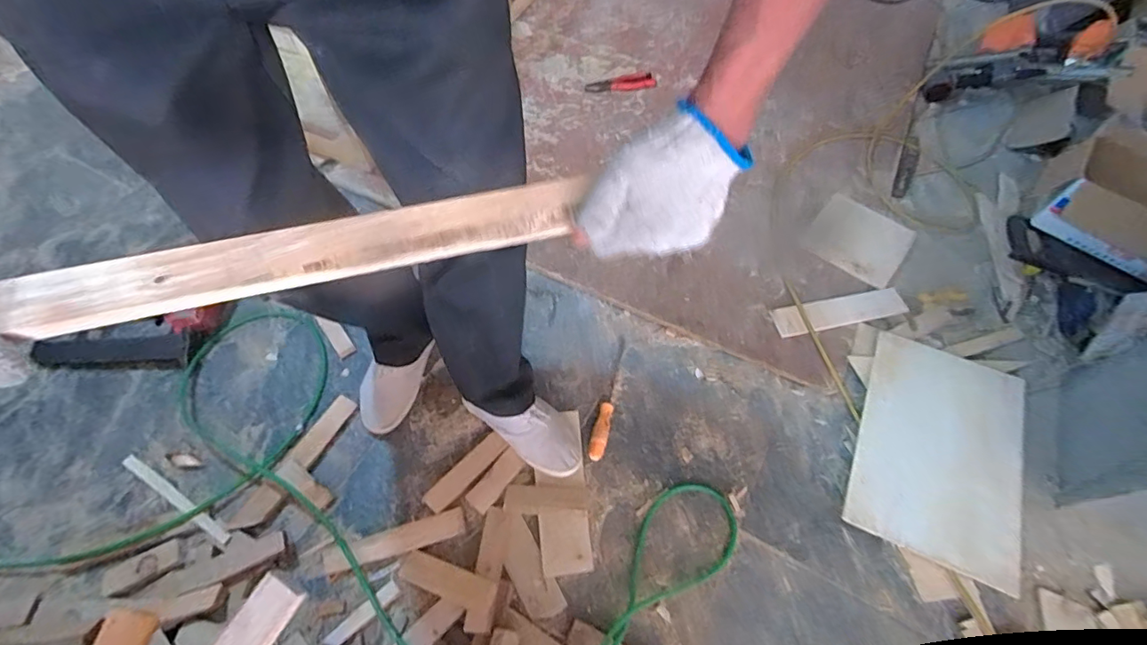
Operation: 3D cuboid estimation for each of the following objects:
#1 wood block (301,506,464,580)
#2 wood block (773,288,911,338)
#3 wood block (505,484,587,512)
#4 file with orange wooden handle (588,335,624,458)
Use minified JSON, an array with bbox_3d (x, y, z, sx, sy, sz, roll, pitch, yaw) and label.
[{"bbox_3d":[-0.291,0.340,0.776,0.241,0.019,0.041,-14,59,-9],"label":"wood block"},{"bbox_3d":[0.525,-0.022,0.995,0.271,0.009,0.067,-8,59,-6],"label":"wood block"},{"bbox_3d":[-0.044,0.283,0.816,0.133,0.014,0.041,-1,58,-1],"label":"wood block"},{"bbox_3d":[0.070,0.132,0.922,0.027,0.023,0.249,14,59,8],"label":"file with orange wooden handle"}]

